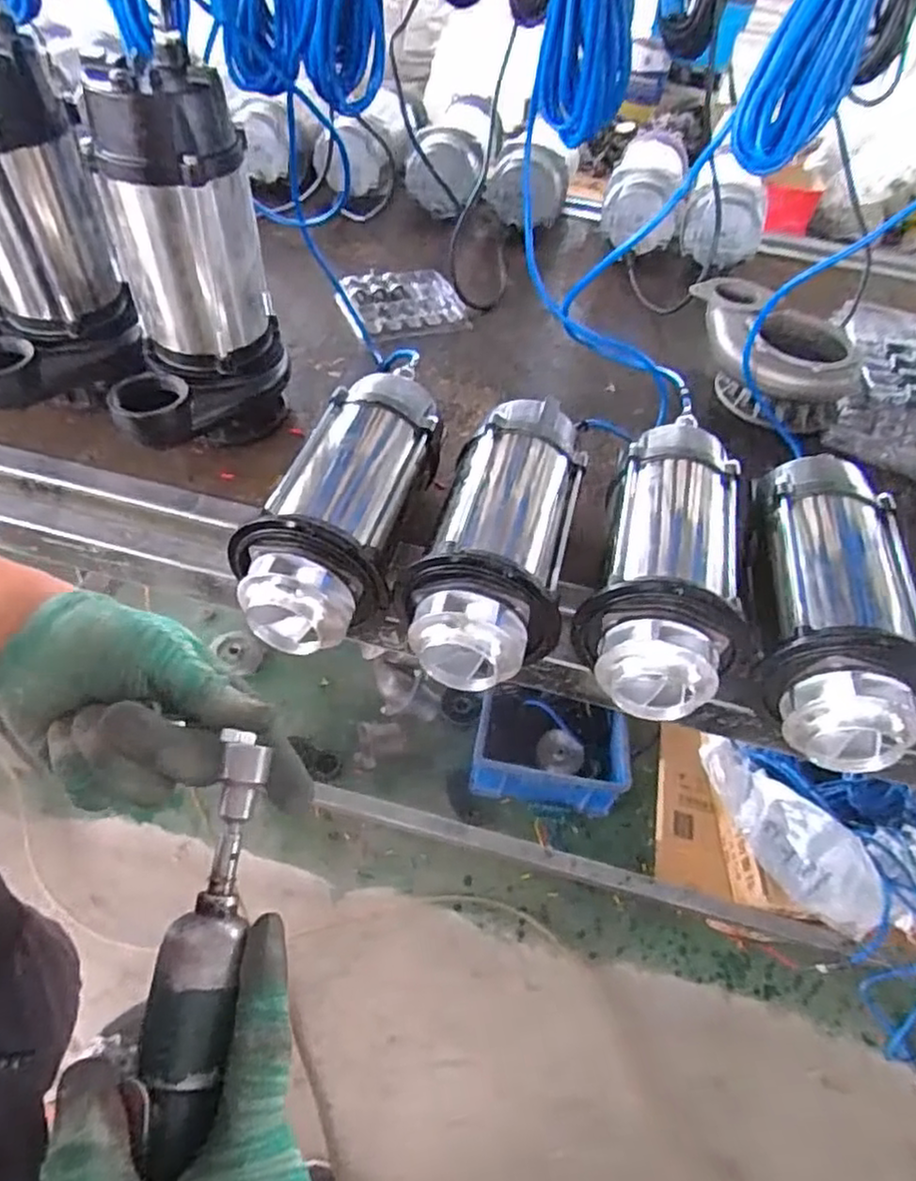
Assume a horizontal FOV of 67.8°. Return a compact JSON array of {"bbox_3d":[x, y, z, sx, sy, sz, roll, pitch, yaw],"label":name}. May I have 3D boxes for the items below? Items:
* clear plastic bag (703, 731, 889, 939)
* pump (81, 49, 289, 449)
[{"bbox_3d":[0.491,0.361,1.052,0.128,0.127,0.335,-18,41,-19],"label":"clear plastic bag"},{"bbox_3d":[-0.272,-0.305,0.663,0.193,0.309,0.130,-26,58,-24],"label":"pump"}]

